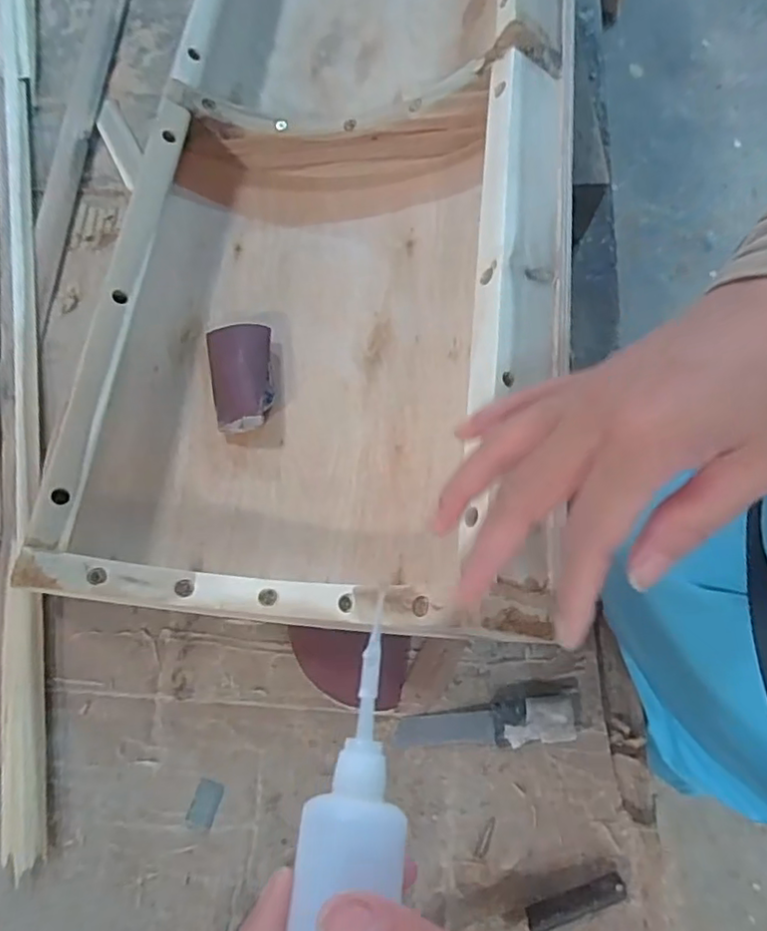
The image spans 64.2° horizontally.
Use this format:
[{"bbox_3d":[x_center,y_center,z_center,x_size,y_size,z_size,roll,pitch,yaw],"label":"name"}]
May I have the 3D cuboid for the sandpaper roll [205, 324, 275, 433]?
[{"bbox_3d":[-0.097,-0.061,0.415,0.042,0.027,0.076,-8,73,-6],"label":"sandpaper roll"}]

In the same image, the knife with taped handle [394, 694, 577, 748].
[{"bbox_3d":[0.062,0.158,0.372,0.107,0.012,0.026,-4,73,-5],"label":"knife with taped handle"}]

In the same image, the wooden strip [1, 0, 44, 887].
[{"bbox_3d":[-0.273,-0.162,0.457,0.027,0.013,0.816,-10,73,-5],"label":"wooden strip"}]

